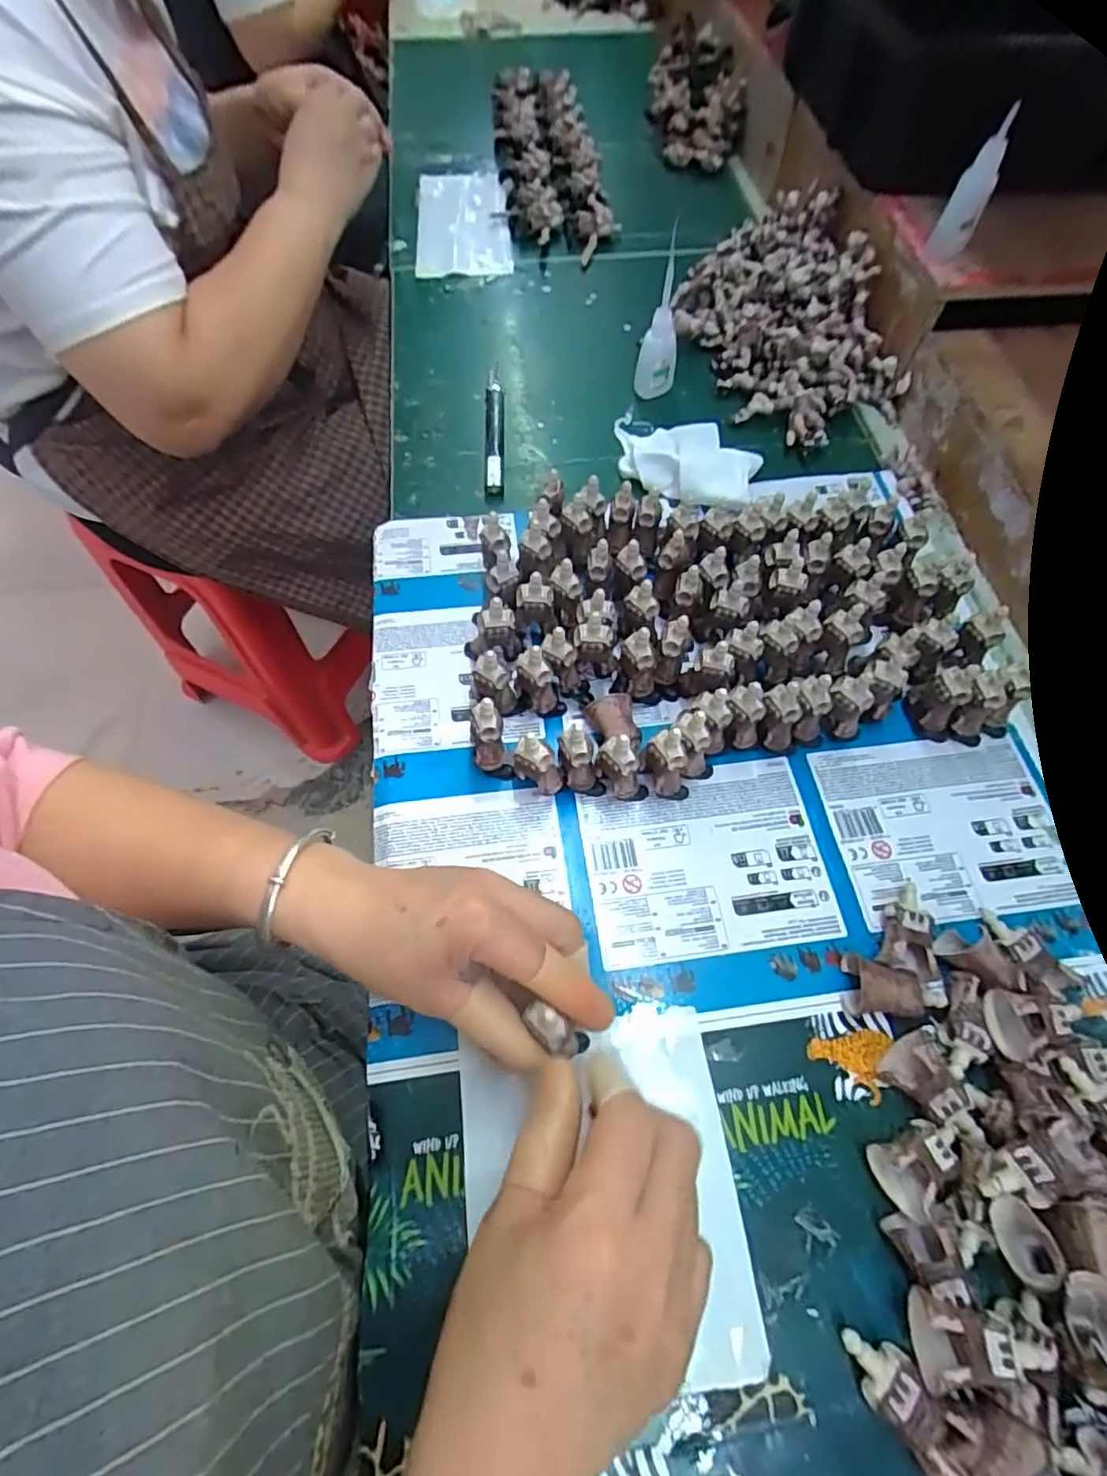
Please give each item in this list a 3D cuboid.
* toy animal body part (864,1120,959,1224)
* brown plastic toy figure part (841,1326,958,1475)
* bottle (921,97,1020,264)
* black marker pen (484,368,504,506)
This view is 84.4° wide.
[{"bbox_3d":[0.168,0.195,0.278,0.041,0.020,0.030,-17,64,-8],"label":"toy animal body part"},{"bbox_3d":[0.138,0.264,0.243,0.022,0.017,0.048,-28,66,-13],"label":"brown plastic toy figure part"},{"bbox_3d":[0.307,-0.402,0.447,0.027,0.082,0.020,26,66,13],"label":"bottle"},{"bbox_3d":[-0.050,-0.256,0.514,0.016,0.012,0.145,-2,63,0],"label":"black marker pen"}]

